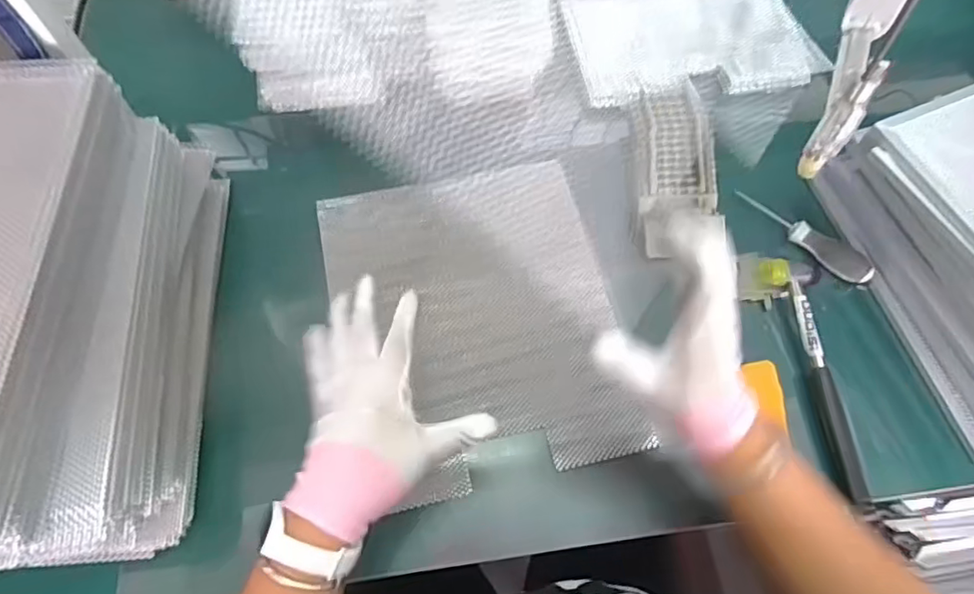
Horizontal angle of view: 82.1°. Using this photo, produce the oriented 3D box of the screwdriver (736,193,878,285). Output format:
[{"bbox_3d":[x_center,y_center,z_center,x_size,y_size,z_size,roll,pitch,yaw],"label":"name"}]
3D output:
[{"bbox_3d":[0.336,-0.067,0.590,0.155,0.027,0.021,41,71,16],"label":"screwdriver"}]

